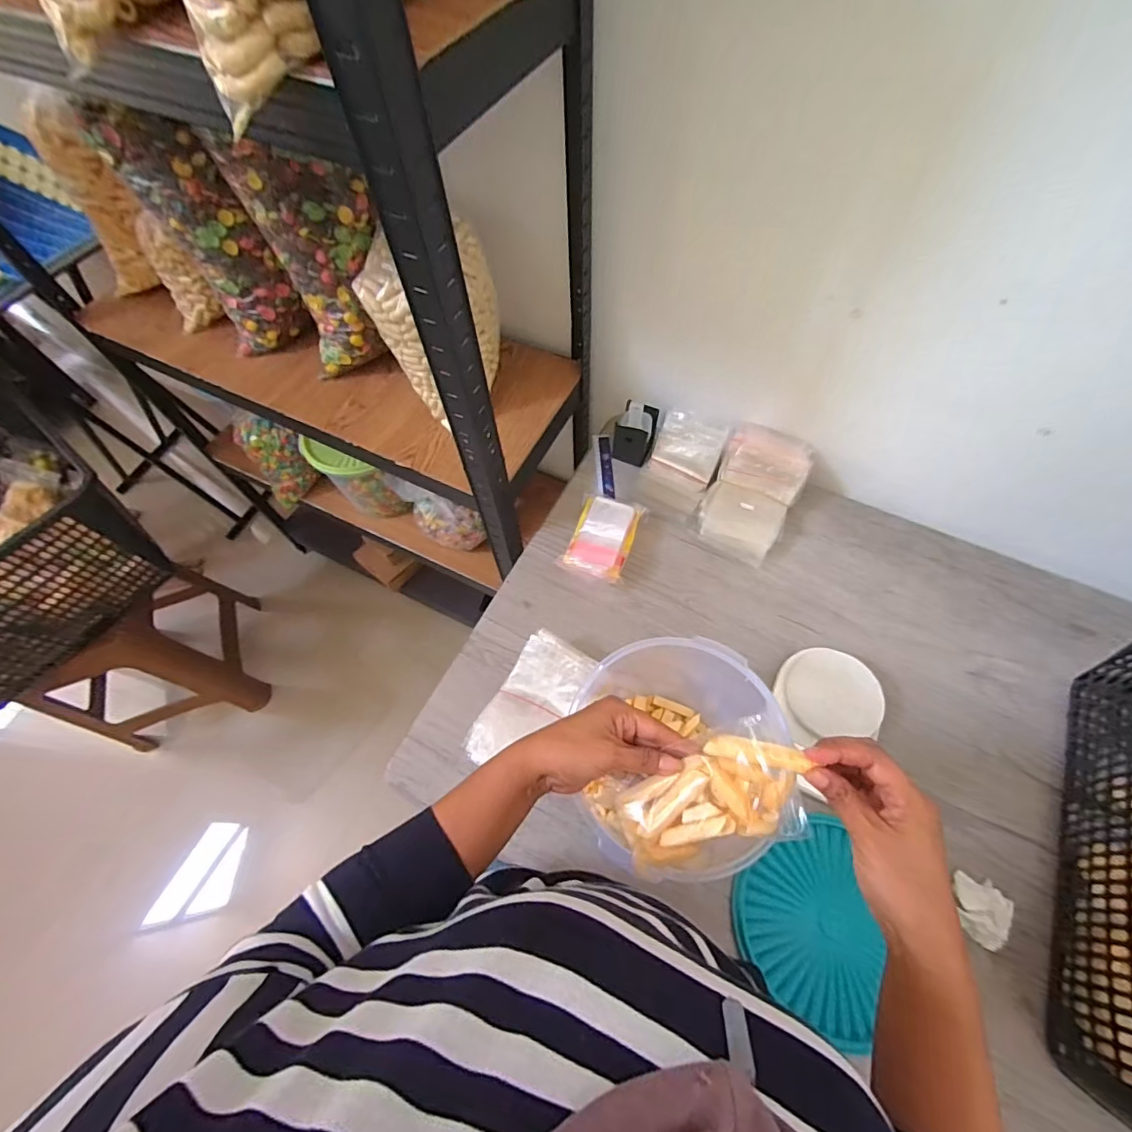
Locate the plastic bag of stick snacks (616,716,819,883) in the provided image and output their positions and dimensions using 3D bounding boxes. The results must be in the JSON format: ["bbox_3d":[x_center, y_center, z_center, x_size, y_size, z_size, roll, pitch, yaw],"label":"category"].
[{"bbox_3d":[0.114,0.187,0.400,0.154,0.033,0.081,-34,64,14],"label":"plastic bag of stick snacks"}]

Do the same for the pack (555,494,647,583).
[{"bbox_3d":[0.053,-0.041,0.756,0.090,0.048,0.144,18,65,11],"label":"pack"}]

